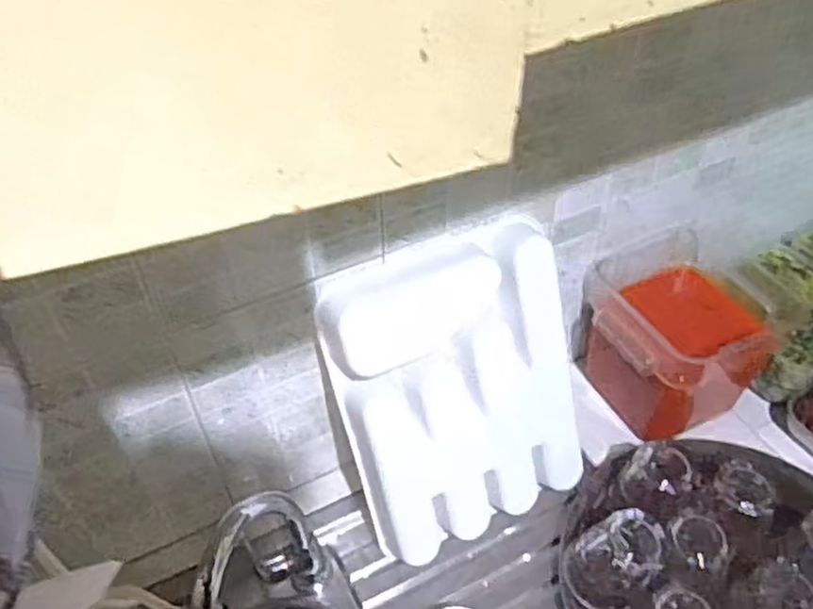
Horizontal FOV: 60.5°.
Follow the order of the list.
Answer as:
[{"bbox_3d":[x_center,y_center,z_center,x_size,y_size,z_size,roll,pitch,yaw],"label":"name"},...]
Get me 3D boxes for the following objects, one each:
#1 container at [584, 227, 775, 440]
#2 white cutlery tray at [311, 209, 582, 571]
[{"bbox_3d":[0.310,0.048,0.830,0.177,0.176,0.172,-18,48,-16],"label":"container"},{"bbox_3d":[0.055,0.094,0.704,0.241,0.322,0.046,-18,23,-15],"label":"white cutlery tray"}]

